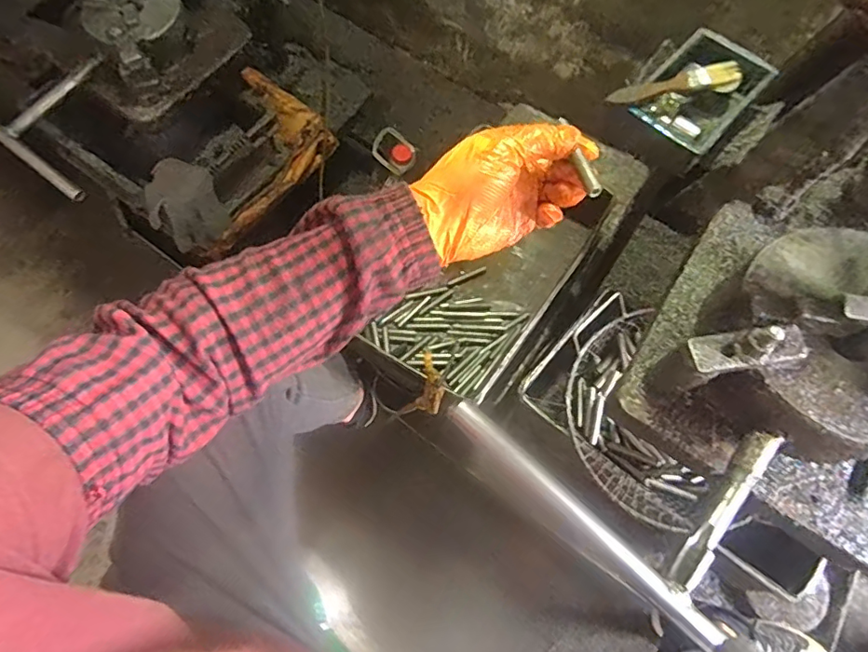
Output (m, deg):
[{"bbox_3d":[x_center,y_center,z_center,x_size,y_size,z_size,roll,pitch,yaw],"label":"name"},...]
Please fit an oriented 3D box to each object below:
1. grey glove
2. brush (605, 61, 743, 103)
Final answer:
[{"bbox_3d":[-0.461,-0.223,0.980,0.087,0.155,0.133,38,74,11],"label":"grey glove"},{"bbox_3d":[0.257,-0.257,0.558,0.157,0.019,0.027,-16,72,-7],"label":"brush"}]

